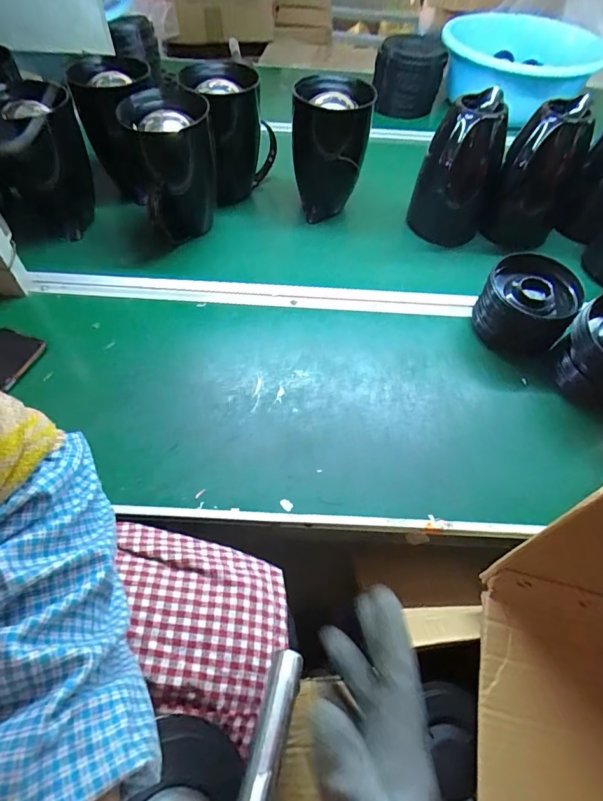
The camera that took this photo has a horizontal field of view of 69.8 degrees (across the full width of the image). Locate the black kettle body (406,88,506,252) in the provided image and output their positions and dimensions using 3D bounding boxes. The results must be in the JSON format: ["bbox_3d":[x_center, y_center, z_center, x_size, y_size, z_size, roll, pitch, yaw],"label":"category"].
[{"bbox_3d":[0.267,-0.376,0.725,0.120,0.197,0.137,20,58,10],"label":"black kettle body"}]

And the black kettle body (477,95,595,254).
[{"bbox_3d":[0.397,-0.366,0.730,0.113,0.216,0.137,29,60,15],"label":"black kettle body"}]

